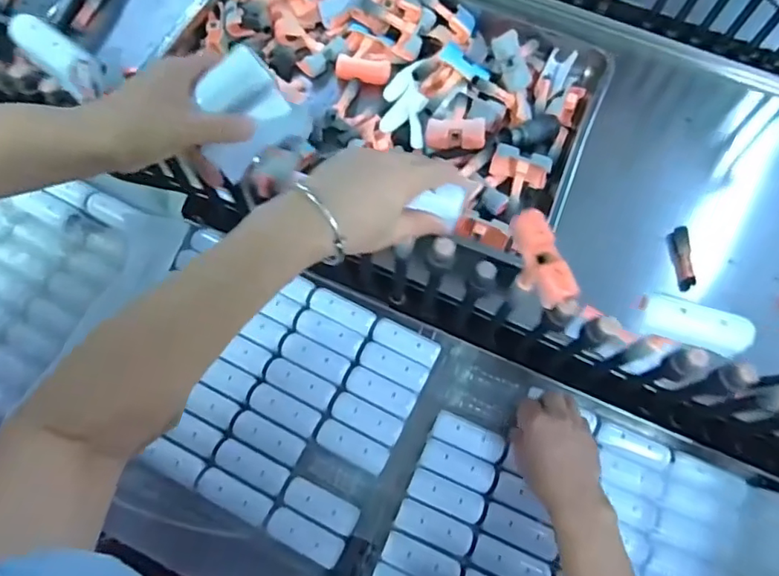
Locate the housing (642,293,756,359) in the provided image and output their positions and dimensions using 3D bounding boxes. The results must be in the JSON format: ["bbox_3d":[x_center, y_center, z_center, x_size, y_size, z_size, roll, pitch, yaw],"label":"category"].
[{"bbox_3d":[0.220,0.027,0.385,0.069,0.023,0.024,23,68,7],"label":"housing"}]

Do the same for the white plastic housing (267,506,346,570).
[{"bbox_3d":[-0.081,0.240,0.520,0.075,0.007,0.030,25,68,7],"label":"white plastic housing"}]

